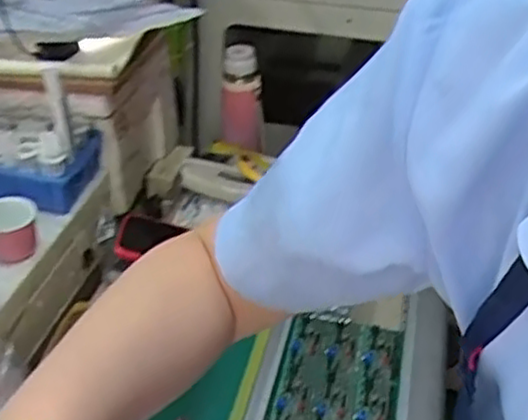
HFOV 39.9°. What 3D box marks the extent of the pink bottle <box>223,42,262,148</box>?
[{"bbox_3d":[-0.035,-0.178,1.214,0.072,0.186,0.053,2,34,-1],"label":"pink bottle"}]

